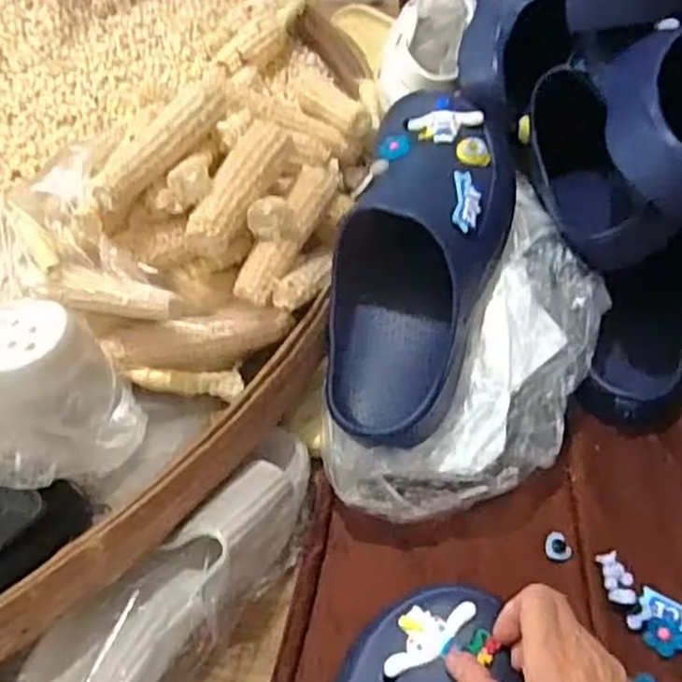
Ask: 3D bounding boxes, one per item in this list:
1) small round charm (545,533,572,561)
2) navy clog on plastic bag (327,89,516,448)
[{"bbox_3d":[0.158,0.150,0.532,0.018,0.008,0.021,-13,50,-6],"label":"small round charm"},{"bbox_3d":[0.061,-0.069,0.558,0.116,0.084,0.286,13,76,10],"label":"navy clog on plastic bag"}]

